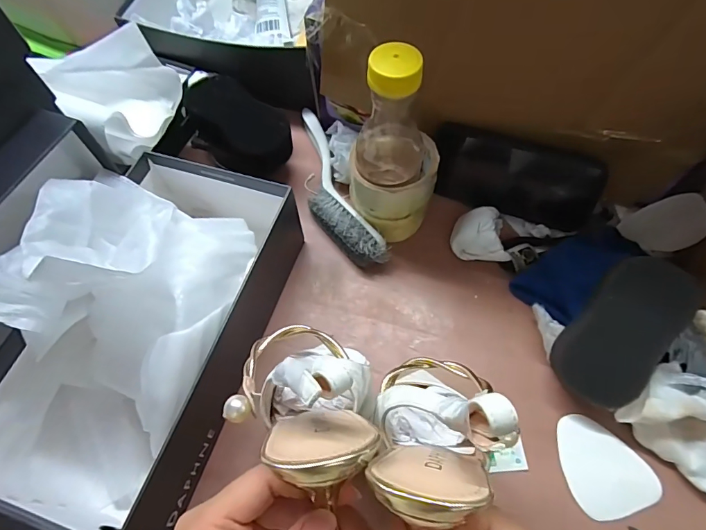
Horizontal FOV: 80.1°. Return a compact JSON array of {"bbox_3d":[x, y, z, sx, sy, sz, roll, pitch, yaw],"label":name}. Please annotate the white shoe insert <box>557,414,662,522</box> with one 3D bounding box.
[{"bbox_3d":[0.204,0.170,0.347,0.063,0.005,0.082,-42,69,-18],"label":"white shoe insert"}]

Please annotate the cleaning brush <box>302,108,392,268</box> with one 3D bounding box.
[{"bbox_3d":[-0.030,-0.090,0.472,0.054,0.038,0.225,-22,65,-10],"label":"cleaning brush"}]

